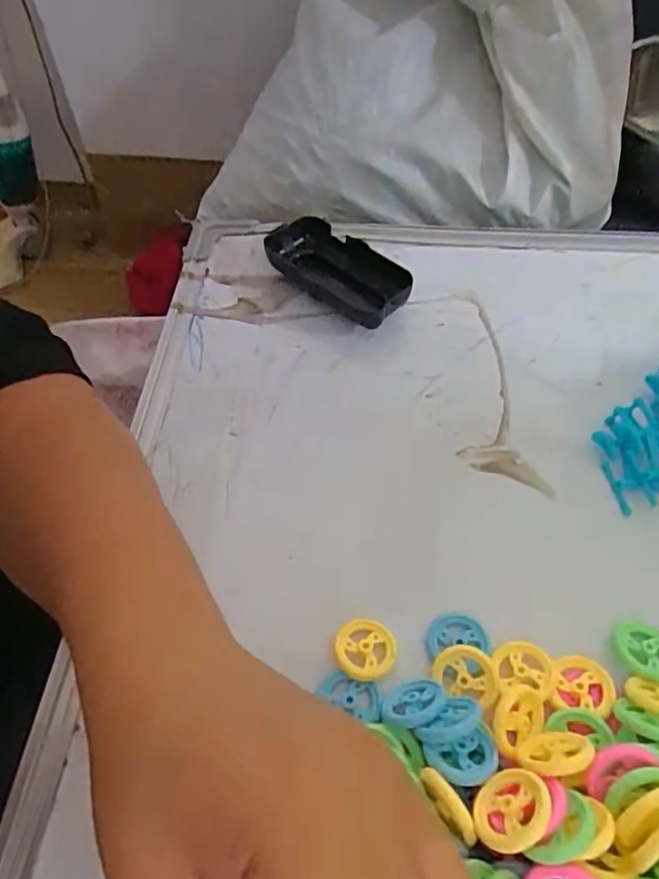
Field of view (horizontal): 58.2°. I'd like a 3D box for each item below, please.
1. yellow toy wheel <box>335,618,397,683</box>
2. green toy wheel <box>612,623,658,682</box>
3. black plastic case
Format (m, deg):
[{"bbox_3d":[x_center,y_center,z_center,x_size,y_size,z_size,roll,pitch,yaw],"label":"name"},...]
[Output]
[{"bbox_3d":[0.017,0.100,0.281,0.028,0.007,0.028,0,53,0],"label":"yellow toy wheel"},{"bbox_3d":[0.149,0.100,0.277,0.030,0.005,0.026,16,55,12],"label":"green toy wheel"},{"bbox_3d":[0.004,-0.122,0.425,0.117,0.027,0.046,38,62,25],"label":"black plastic case"}]

